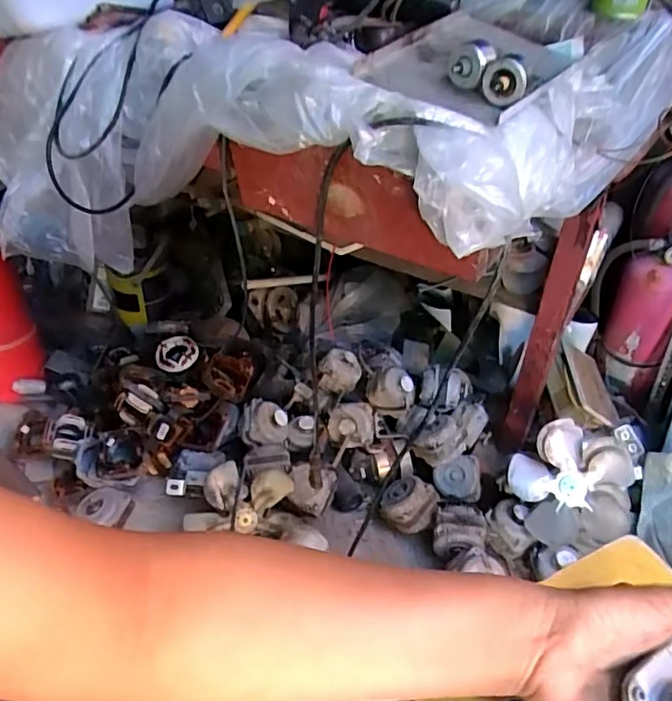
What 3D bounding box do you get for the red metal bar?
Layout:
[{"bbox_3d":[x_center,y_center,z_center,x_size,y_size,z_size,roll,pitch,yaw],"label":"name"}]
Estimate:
[{"bbox_3d":[0.338,-0.006,0.926,0.062,0.466,0.042,20,40,17],"label":"red metal bar"}]

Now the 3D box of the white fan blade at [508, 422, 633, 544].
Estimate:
[{"bbox_3d":[0.379,0.214,0.901,0.174,0.026,0.188,-1,87,17],"label":"white fan blade"}]

